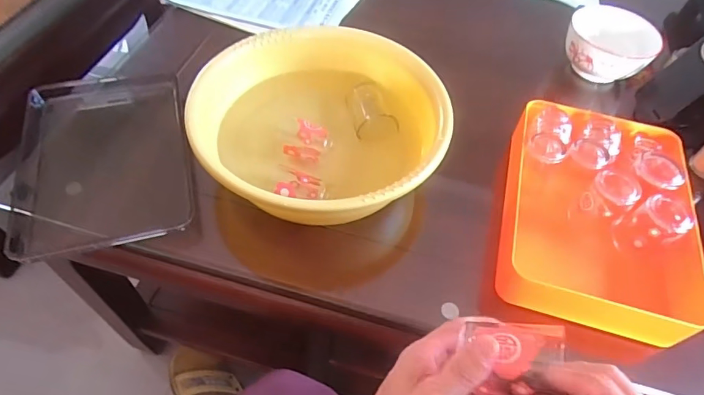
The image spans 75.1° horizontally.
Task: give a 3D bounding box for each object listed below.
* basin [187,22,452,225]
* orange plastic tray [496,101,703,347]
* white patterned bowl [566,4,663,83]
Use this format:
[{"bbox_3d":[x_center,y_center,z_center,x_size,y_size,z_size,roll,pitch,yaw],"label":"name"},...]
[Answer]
[{"bbox_3d":[-0.034,-0.093,0.560,0.281,0.089,0.272,2,54,-2],"label":"basin"},{"bbox_3d":[0.286,0.023,0.545,0.199,0.095,0.274,14,55,6],"label":"orange plastic tray"},{"bbox_3d":[0.395,-0.230,0.715,0.127,0.070,0.127,2,54,-2],"label":"white patterned bowl"}]

